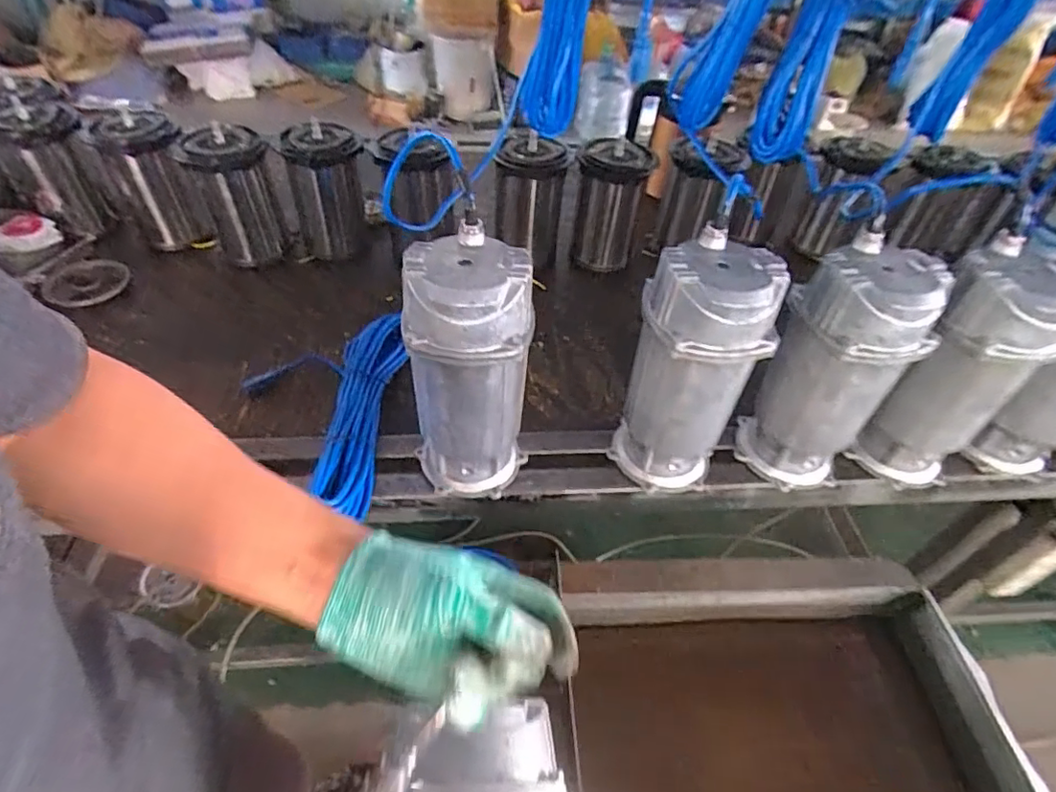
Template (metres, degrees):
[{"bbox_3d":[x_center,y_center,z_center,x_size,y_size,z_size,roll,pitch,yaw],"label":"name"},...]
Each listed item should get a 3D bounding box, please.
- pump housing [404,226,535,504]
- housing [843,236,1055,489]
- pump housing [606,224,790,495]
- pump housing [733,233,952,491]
[{"bbox_3d":[-0.065,-0.021,0.627,0.126,0.291,0.114,-1,46,-6],"label":"pump housing"},{"bbox_3d":[0.510,-0.019,0.679,0.124,0.293,0.126,37,54,27],"label":"housing"},{"bbox_3d":[0.182,-0.021,0.650,0.133,0.290,0.111,21,48,15],"label":"pump housing"},{"bbox_3d":[0.353,-0.028,0.671,0.120,0.293,0.124,-1,46,-6],"label":"pump housing"}]

